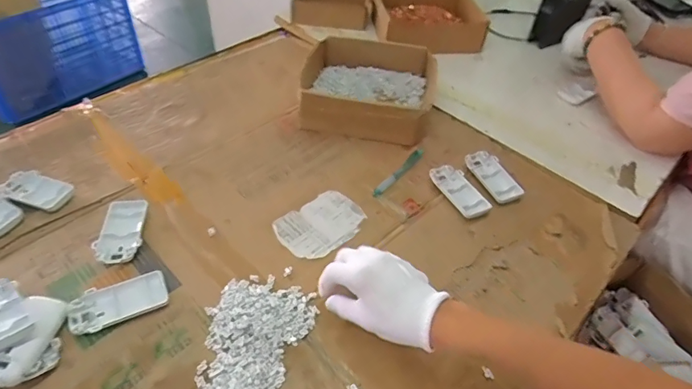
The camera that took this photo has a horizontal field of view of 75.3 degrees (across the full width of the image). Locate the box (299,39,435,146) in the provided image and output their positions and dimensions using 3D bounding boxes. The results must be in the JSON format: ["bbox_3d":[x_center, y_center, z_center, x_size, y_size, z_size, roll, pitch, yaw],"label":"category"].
[{"bbox_3d":[0.036,-0.181,0.767,0.219,0.064,0.199,13,47,7],"label":"box"}]

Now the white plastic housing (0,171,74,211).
[{"bbox_3d":[-0.414,-0.006,0.601,0.092,0.014,0.049,15,47,10],"label":"white plastic housing"}]

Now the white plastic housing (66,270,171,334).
[{"bbox_3d":[-0.247,0.119,0.490,0.098,0.017,0.047,-22,52,-24],"label":"white plastic housing"}]

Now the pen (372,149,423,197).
[{"bbox_3d":[0.080,-0.036,0.664,0.013,0.017,0.121,34,53,24],"label":"pen"}]

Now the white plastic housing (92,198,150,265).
[{"bbox_3d":[-0.276,0.045,0.555,0.047,0.018,0.091,-2,47,-7],"label":"white plastic housing"}]

